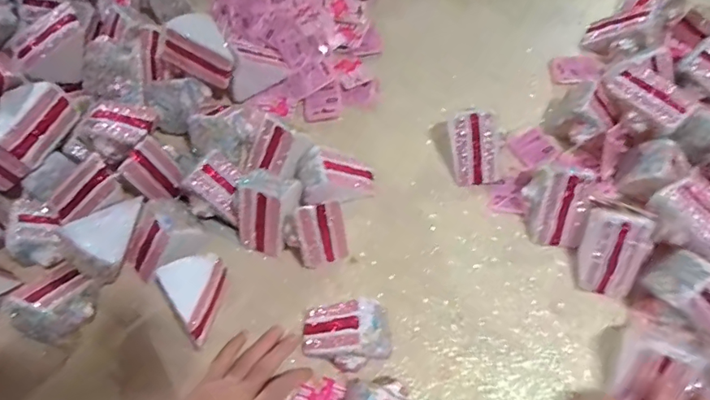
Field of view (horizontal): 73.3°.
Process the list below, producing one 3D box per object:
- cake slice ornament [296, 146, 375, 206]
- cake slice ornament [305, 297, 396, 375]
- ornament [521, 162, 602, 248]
[{"bbox_3d":[-0.021,-0.021,0.547,0.086,0.068,0.052,-3,65,1],"label":"cake slice ornament"},{"bbox_3d":[-0.011,0.134,0.472,0.090,0.052,0.064,-4,65,1],"label":"cake slice ornament"},{"bbox_3d":[0.221,0.008,0.523,0.067,0.062,0.068,6,66,5],"label":"ornament"}]

